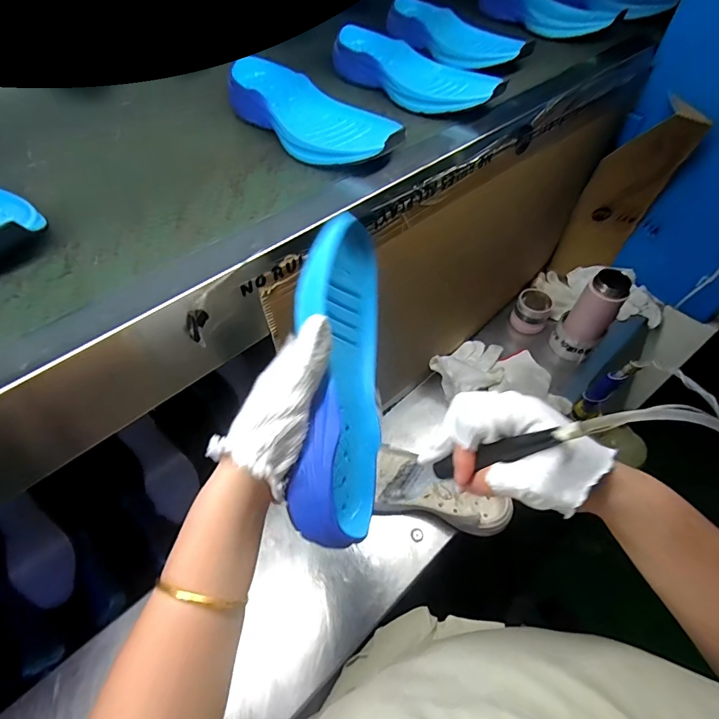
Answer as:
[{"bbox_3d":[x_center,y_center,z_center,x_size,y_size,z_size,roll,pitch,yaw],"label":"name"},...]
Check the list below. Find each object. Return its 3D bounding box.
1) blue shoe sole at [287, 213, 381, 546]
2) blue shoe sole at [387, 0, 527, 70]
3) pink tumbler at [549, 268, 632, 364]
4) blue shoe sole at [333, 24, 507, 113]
[{"bbox_3d":[-0.015,0.014,0.334,0.061,0.078,0.236,2,82,0],"label":"blue shoe sole"},{"bbox_3d":[0.129,-0.465,0.605,0.072,0.037,0.227,-26,56,-22],"label":"blue shoe sole"},{"bbox_3d":[0.405,-0.076,0.743,0.058,0.164,0.074,-33,59,-26],"label":"pink tumbler"},{"bbox_3d":[0.071,-0.364,0.533,0.102,0.034,0.236,-32,61,-21],"label":"blue shoe sole"}]

